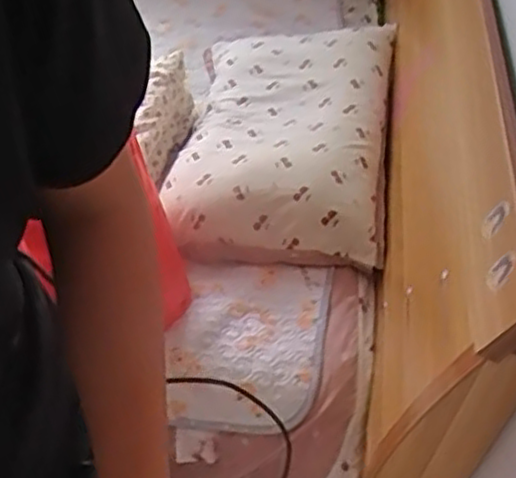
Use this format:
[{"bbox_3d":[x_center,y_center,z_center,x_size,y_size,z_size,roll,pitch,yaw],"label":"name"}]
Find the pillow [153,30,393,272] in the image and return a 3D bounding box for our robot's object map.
[{"bbox_3d":[0.054,-0.236,1.484,0.408,0.125,0.697,8,44,2],"label":"pillow"}]

